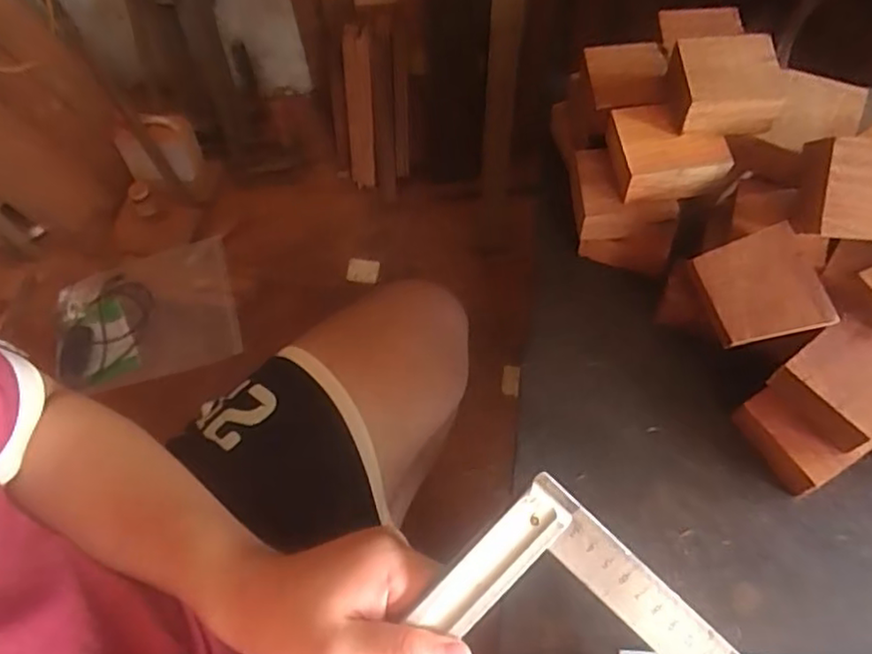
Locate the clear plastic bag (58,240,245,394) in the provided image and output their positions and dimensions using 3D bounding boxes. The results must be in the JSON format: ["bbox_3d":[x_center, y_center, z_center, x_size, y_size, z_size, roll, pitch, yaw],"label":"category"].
[{"bbox_3d":[-0.650,-0.023,1.465,0.403,0.050,0.292,-14,62,-2],"label":"clear plastic bag"}]

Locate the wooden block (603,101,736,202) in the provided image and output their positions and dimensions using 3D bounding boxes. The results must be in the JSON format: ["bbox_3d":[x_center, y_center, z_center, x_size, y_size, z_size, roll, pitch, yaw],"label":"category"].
[{"bbox_3d":[0.140,-0.110,0.404,0.066,0.028,0.055,-4,62,4],"label":"wooden block"}]

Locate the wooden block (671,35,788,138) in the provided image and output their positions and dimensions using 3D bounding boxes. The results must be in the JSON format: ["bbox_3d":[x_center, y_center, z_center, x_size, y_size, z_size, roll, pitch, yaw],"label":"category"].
[{"bbox_3d":[0.174,-0.147,0.390,0.058,0.027,0.054,0,62,6],"label":"wooden block"}]

